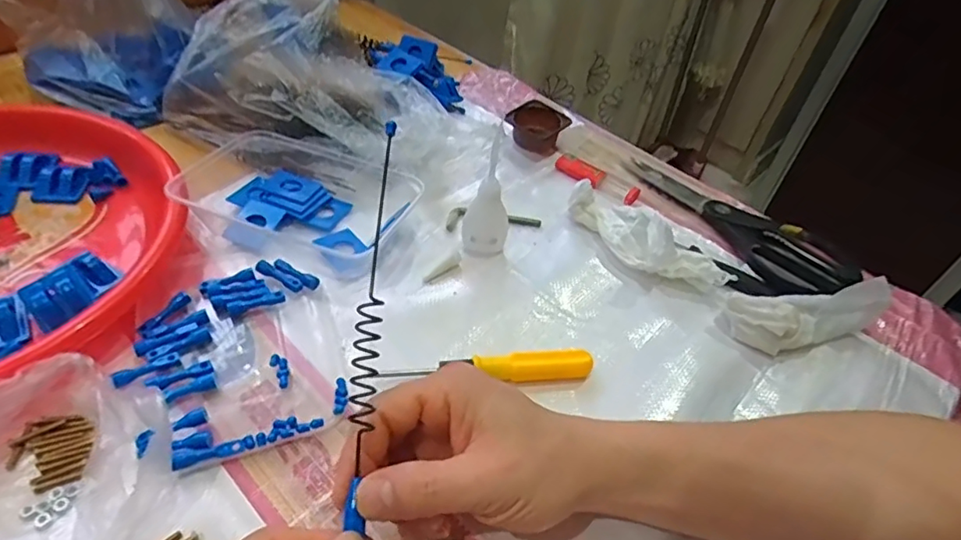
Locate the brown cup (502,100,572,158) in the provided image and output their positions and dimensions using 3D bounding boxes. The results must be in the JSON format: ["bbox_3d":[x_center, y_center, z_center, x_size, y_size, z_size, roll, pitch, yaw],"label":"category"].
[{"bbox_3d":[0.058,-0.141,0.563,0.052,0.034,0.042,26,48,18],"label":"brown cup"}]

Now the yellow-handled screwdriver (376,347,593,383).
[{"bbox_3d":[0.006,0.065,0.365,0.134,0.020,0.016,-1,45,-9],"label":"yellow-handled screwdriver"}]

